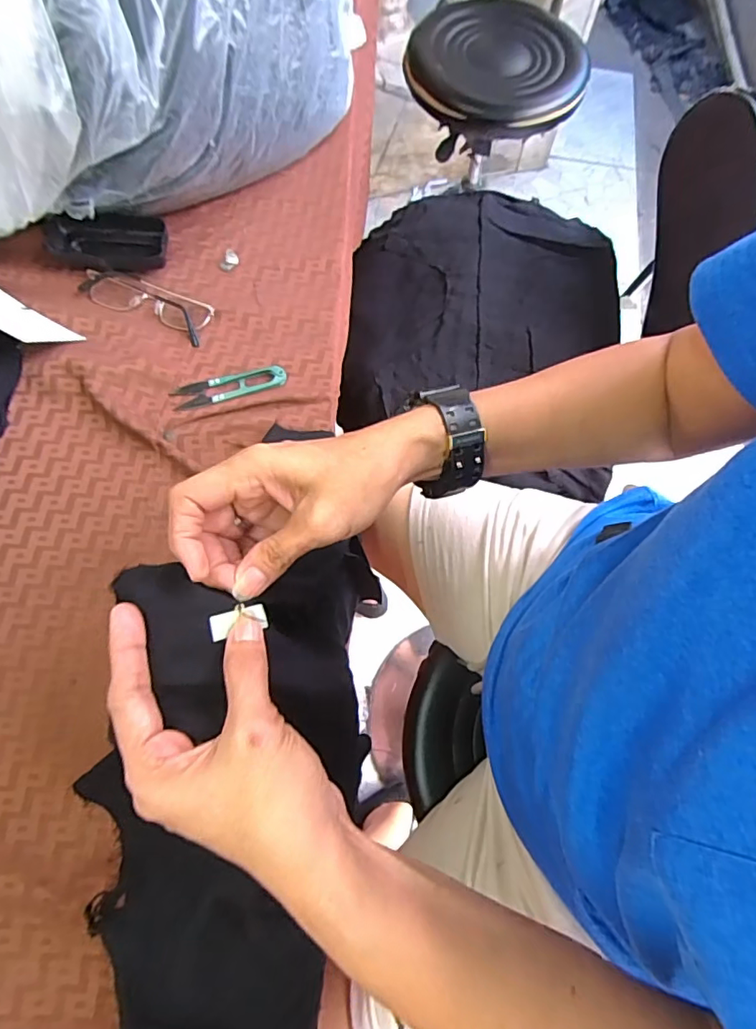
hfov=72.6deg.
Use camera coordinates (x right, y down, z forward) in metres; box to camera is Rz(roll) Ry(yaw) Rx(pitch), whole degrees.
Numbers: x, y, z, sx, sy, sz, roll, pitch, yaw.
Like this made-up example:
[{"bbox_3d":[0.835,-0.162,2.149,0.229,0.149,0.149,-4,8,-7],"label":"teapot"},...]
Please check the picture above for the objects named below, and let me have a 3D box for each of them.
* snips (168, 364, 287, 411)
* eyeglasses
[{"bbox_3d":[-0.135,-0.117,0.469,0.102,0.005,0.026,-15,69,-6],"label":"snips"},{"bbox_3d":[-0.223,-0.203,0.493,0.127,0.018,0.036,22,70,9],"label":"eyeglasses"}]

